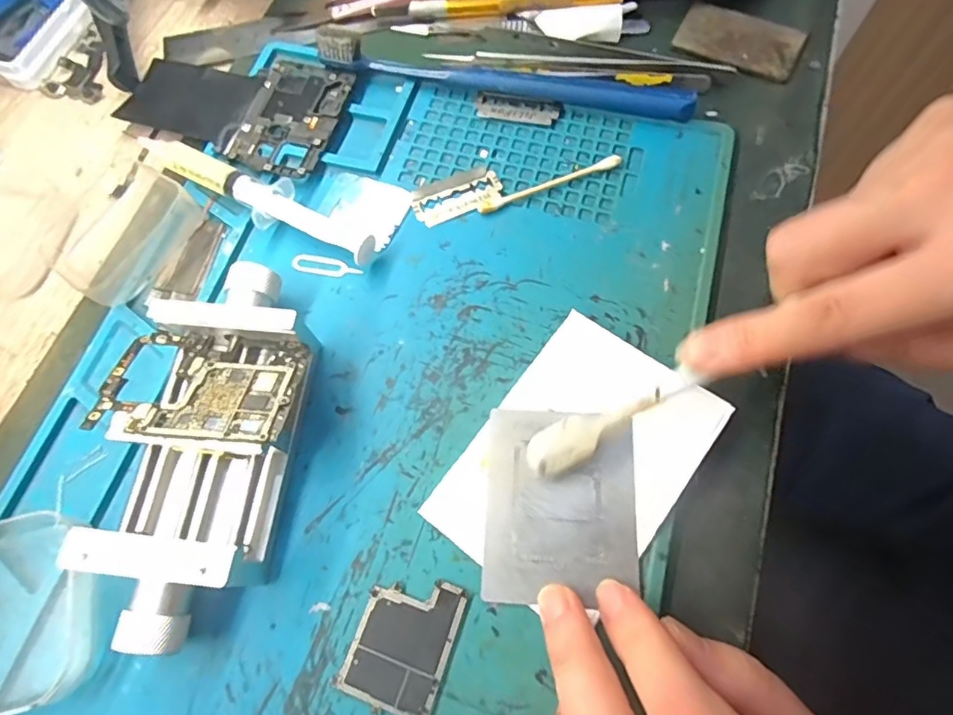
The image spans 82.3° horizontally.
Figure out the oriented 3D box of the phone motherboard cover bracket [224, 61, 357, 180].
[{"bbox_3d":[-0.092,-0.119,0.271,0.046,0.005,0.067,15,71,8],"label":"phone motherboard cover bracket"}]

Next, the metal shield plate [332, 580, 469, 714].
[{"bbox_3d":[-0.025,0.097,0.187,0.033,0.004,0.042,17,71,8],"label":"metal shield plate"}]

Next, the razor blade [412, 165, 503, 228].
[{"bbox_3d":[-0.009,-0.077,0.254,0.041,0.004,0.022,-23,70,-6],"label":"razor blade"}]

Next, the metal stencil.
[{"bbox_3d":[0.031,0.053,0.201,0.055,0.004,0.067,2,69,3],"label":"metal stencil"}]

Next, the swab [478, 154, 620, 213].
[{"bbox_3d":[0.034,-0.081,0.253,0.069,0.005,0.008,-21,70,-6],"label":"swab"}]

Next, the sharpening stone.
[{"bbox_3d":[0.135,-0.164,0.279,0.060,0.004,0.035,26,73,11],"label":"sharpening stone"}]

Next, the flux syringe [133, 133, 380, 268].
[{"bbox_3d":[-0.102,-0.075,0.251,0.127,0.015,0.021,30,73,12],"label":"flux syringe"}]

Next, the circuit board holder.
[{"bbox_3d":[-0.098,0.029,0.200,0.066,0.035,0.137,4,70,4],"label":"circuit board holder"}]

